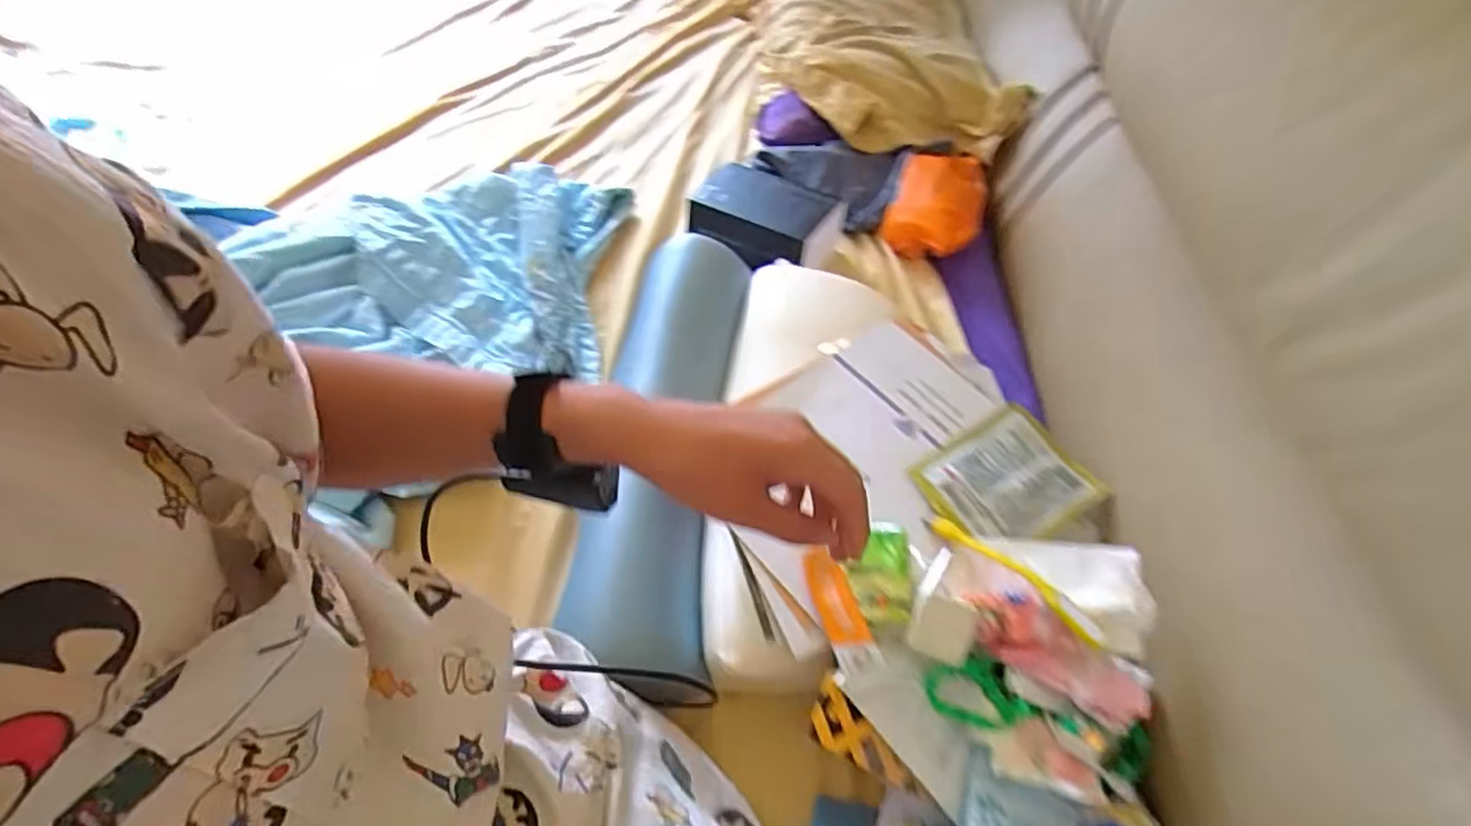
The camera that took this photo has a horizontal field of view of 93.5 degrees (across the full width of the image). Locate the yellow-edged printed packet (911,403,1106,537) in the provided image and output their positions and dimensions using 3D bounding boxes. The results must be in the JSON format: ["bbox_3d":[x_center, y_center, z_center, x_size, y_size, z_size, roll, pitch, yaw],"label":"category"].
[{"bbox_3d":[0.242,0.060,0.621,0.151,0.019,0.112,-26,57,-18],"label":"yellow-edged printed packet"}]

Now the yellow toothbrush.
[{"bbox_3d":[0.218,0.126,0.547,0.023,0.009,0.154,-33,45,-22],"label":"yellow toothbrush"}]

